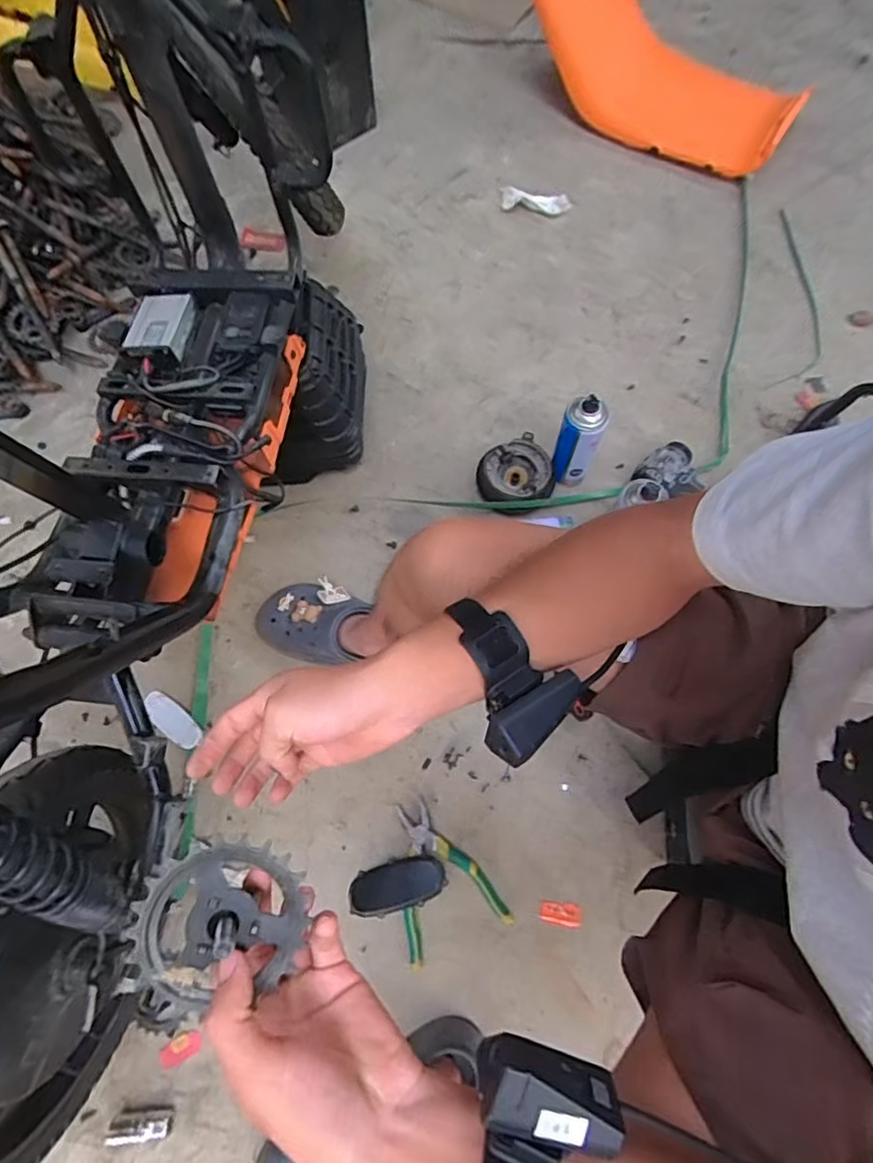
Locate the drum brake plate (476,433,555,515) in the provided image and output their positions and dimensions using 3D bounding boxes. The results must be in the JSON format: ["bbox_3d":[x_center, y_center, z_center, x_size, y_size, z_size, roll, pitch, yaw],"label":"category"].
[{"bbox_3d":[0.137,-0.175,0.955,0.143,0.063,0.123,-33,71,-12],"label":"drum brake plate"}]

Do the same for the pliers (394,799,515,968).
[{"bbox_3d":[0.002,0.377,0.747,0.133,0.015,0.179,-20,70,-8],"label":"pliers"}]

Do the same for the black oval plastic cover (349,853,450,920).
[{"bbox_3d":[-0.052,0.391,0.739,0.125,0.019,0.056,-19,69,5],"label":"black oval plastic cover"}]

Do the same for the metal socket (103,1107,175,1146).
[{"bbox_3d":[-0.339,0.624,0.660,0.076,0.028,0.025,-6,69,-3],"label":"metal socket"}]

